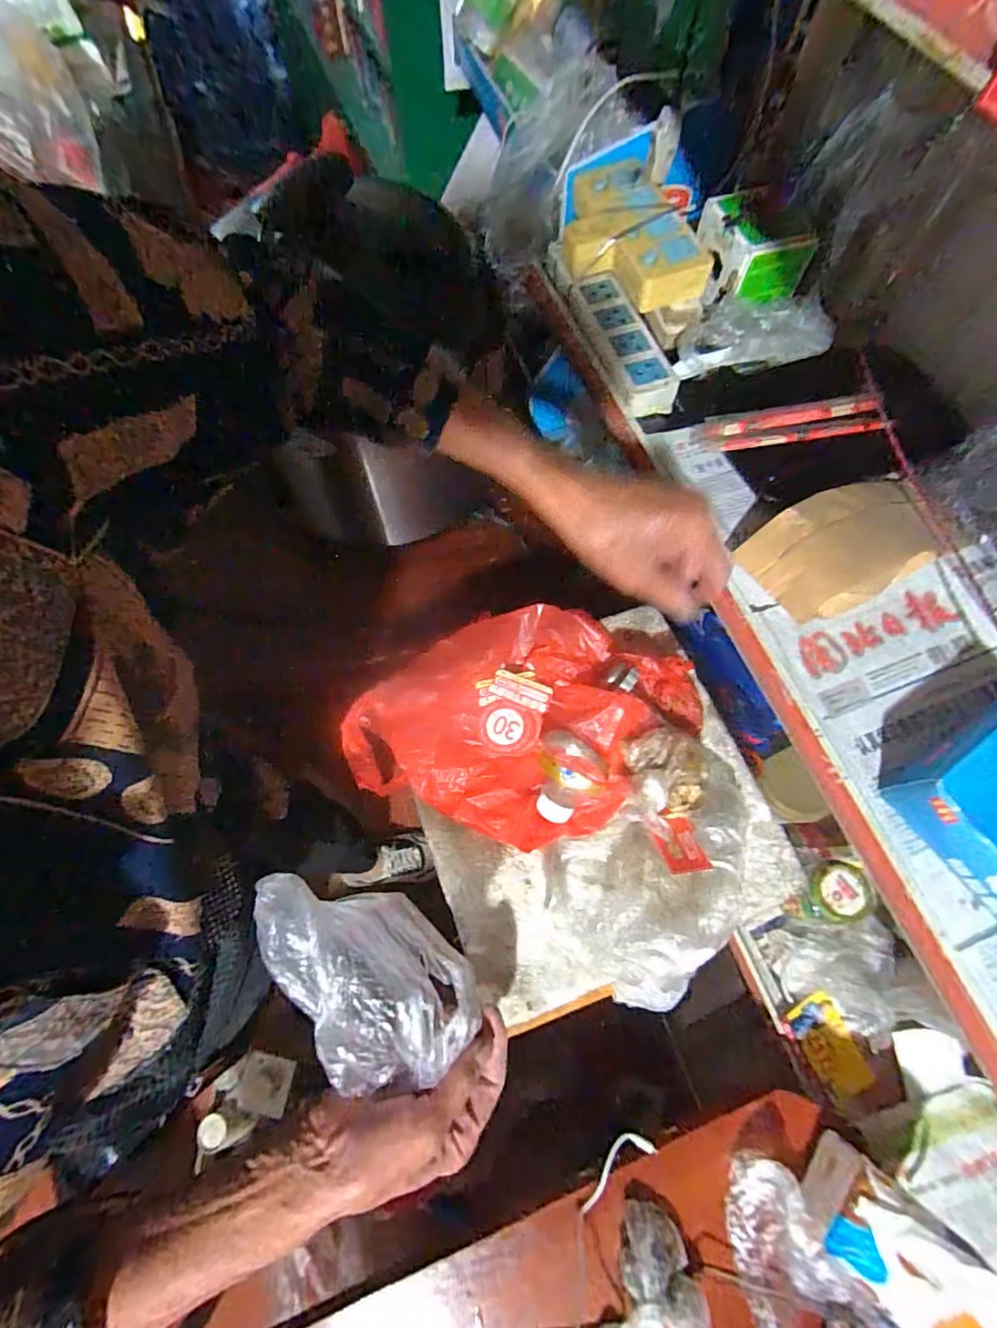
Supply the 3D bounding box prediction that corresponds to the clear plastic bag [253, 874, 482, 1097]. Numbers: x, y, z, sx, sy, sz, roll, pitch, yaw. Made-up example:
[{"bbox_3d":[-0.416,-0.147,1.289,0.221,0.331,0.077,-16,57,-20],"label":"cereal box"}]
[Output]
[{"bbox_3d":[-0.088,0.185,0.330,0.091,0.054,0.148,-42,74,-16],"label":"clear plastic bag"}]

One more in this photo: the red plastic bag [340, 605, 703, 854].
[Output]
[{"bbox_3d":[0.023,0.048,0.476,0.223,0.051,0.261,40,72,15],"label":"red plastic bag"}]

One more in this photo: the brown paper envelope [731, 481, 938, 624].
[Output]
[{"bbox_3d":[0.285,-0.094,0.450,0.155,0.055,0.094,-25,70,-11],"label":"brown paper envelope"}]

